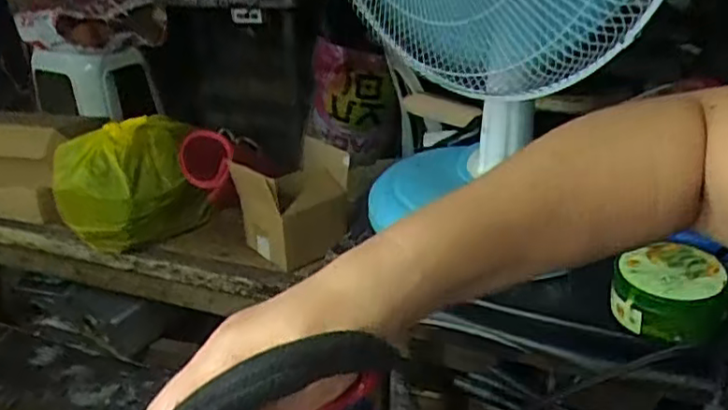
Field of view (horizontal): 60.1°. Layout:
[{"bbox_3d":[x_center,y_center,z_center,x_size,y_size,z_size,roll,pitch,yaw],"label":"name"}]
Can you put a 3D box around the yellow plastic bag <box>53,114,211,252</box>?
[{"bbox_3d":[-0.413,-0.039,1.122,0.232,0.194,0.144,-11,28,-16],"label":"yellow plastic bag"}]

